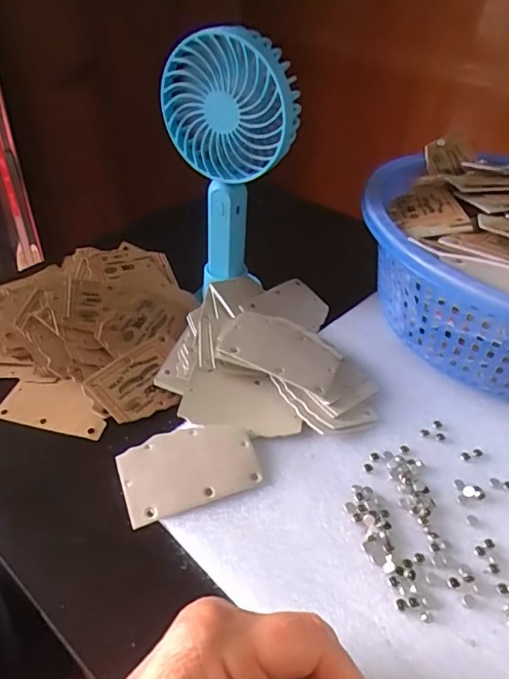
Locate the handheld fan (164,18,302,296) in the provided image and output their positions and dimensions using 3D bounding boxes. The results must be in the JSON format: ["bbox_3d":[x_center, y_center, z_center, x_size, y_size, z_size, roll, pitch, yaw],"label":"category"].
[{"bbox_3d":[-0.020,-0.131,0.408,0.096,0.191,0.038,14,42,12],"label":"handheld fan"}]

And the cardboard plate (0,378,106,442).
[{"bbox_3d":[-0.143,0.047,0.377,0.077,0.008,0.041,9,50,10],"label":"cardboard plate"}]

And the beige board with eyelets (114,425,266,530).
[{"bbox_3d":[-0.042,0.080,0.328,0.084,0.005,0.054,-16,51,-17],"label":"beige board with eyelets"}]

